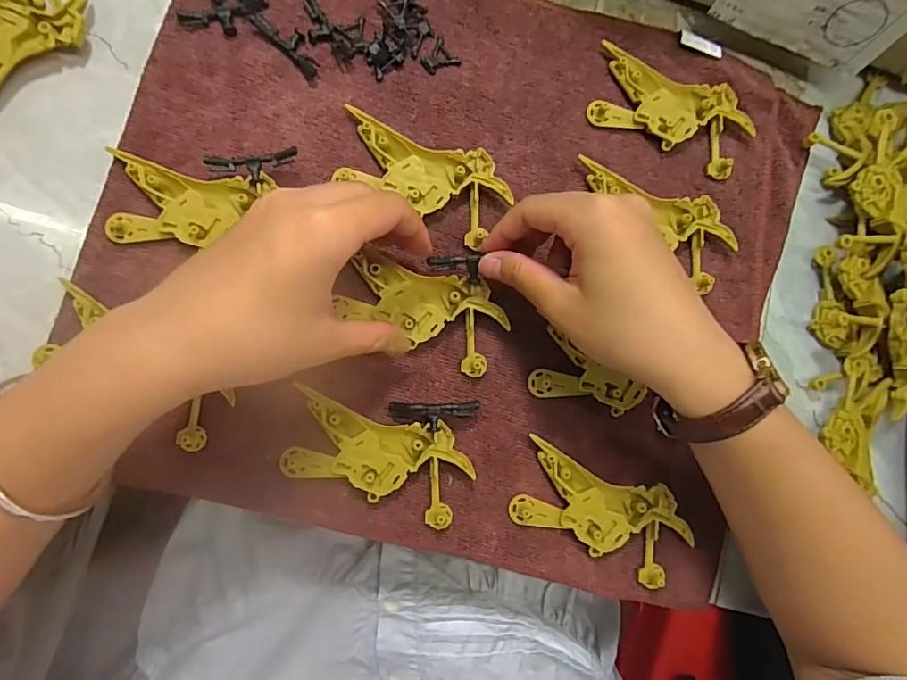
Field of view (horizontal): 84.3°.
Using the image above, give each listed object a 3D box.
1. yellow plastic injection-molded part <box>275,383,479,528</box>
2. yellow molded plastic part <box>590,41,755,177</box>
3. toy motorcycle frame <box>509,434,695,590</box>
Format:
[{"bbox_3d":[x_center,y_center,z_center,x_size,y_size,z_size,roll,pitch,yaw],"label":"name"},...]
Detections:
[{"bbox_3d":[-0.041,0.063,0.275,0.096,0.010,0.049,20,84,-4],"label":"yellow plastic injection-molded part"},{"bbox_3d":[0.135,-0.142,0.311,0.097,0.011,0.049,23,83,-4],"label":"yellow molded plastic part"},{"bbox_3d":[0.084,0.097,0.285,0.096,0.013,0.051,27,83,-4],"label":"toy motorcycle frame"}]

